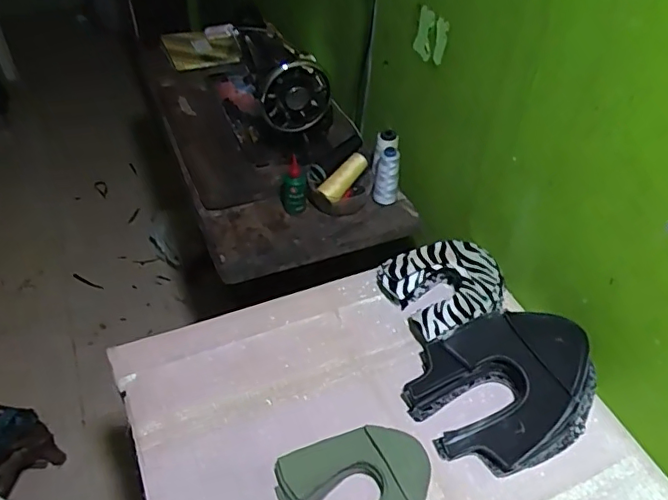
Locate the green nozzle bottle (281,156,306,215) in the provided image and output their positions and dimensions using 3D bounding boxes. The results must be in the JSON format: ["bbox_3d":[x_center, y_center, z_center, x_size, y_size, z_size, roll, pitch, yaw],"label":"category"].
[{"bbox_3d":[-0.073,-0.117,1.023,0.042,0.116,0.031,-2,45,-6],"label":"green nozzle bottle"}]

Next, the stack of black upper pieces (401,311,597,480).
[{"bbox_3d":[0.230,0.172,0.752,0.243,0.099,0.194,-15,48,-18],"label":"stack of black upper pieces"}]

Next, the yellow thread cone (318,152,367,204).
[{"bbox_3d":[0.020,-0.134,1.042,0.036,0.039,0.114,31,65,25],"label":"yellow thread cone"}]

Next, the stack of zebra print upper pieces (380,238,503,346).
[{"bbox_3d":[0.171,0.057,0.883,0.163,0.077,0.166,-19,49,-21],"label":"stack of zebra print upper pieces"}]

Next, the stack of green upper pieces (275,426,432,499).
[{"bbox_3d":[0.033,0.286,0.676,0.166,0.035,0.165,-26,52,-26],"label":"stack of green upper pieces"}]

